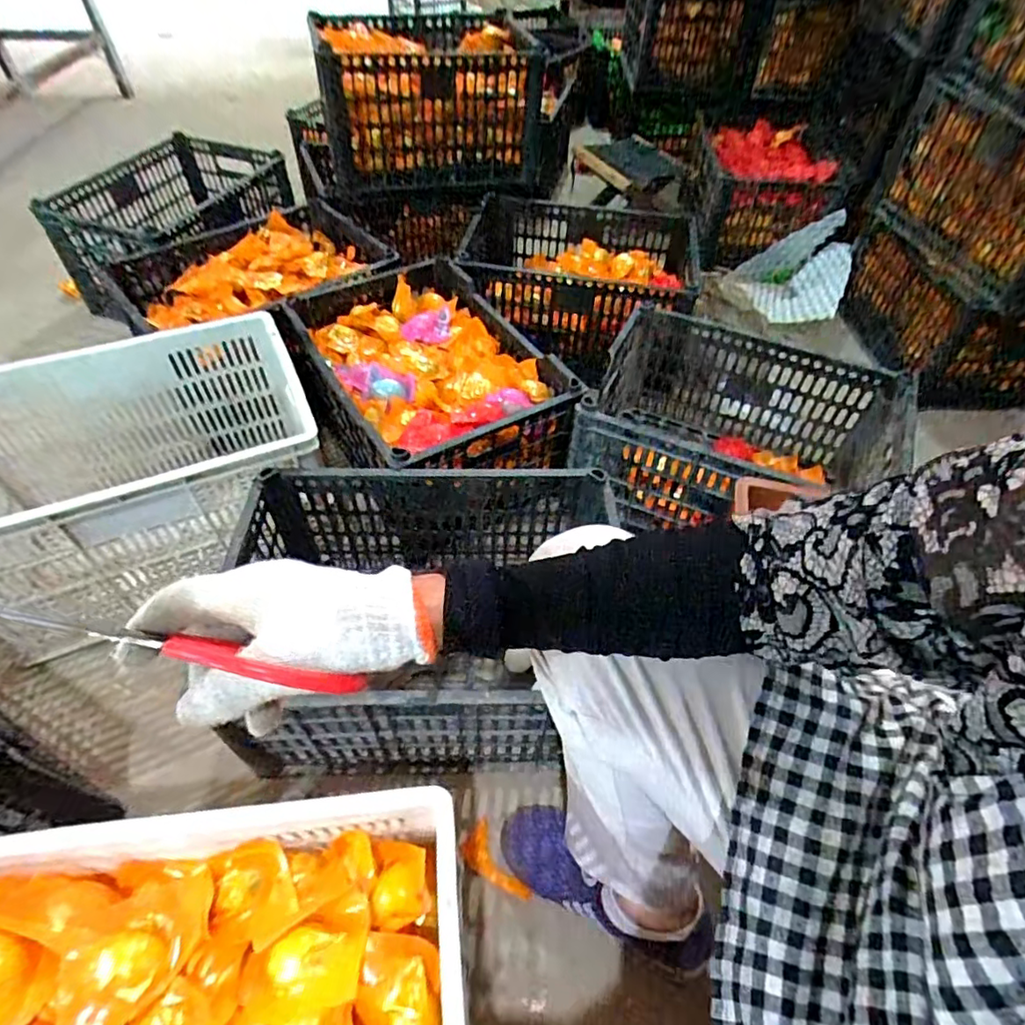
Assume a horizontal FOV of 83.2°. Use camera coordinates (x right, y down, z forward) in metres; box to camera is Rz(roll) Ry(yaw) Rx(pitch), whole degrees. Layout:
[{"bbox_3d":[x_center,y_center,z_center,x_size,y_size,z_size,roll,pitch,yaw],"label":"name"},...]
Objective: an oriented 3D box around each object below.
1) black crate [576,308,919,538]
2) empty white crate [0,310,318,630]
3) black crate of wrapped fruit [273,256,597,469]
[{"bbox_3d":[0.328,-0.099,0.918,0.426,0.208,0.341,23,54,16],"label":"black crate"},{"bbox_3d":[-0.526,-0.055,0.834,0.470,0.239,0.308,-19,54,-16],"label":"empty white crate"},{"bbox_3d":[-0.148,-0.204,0.978,0.349,0.204,0.471,-21,55,-18],"label":"black crate of wrapped fruit"}]

